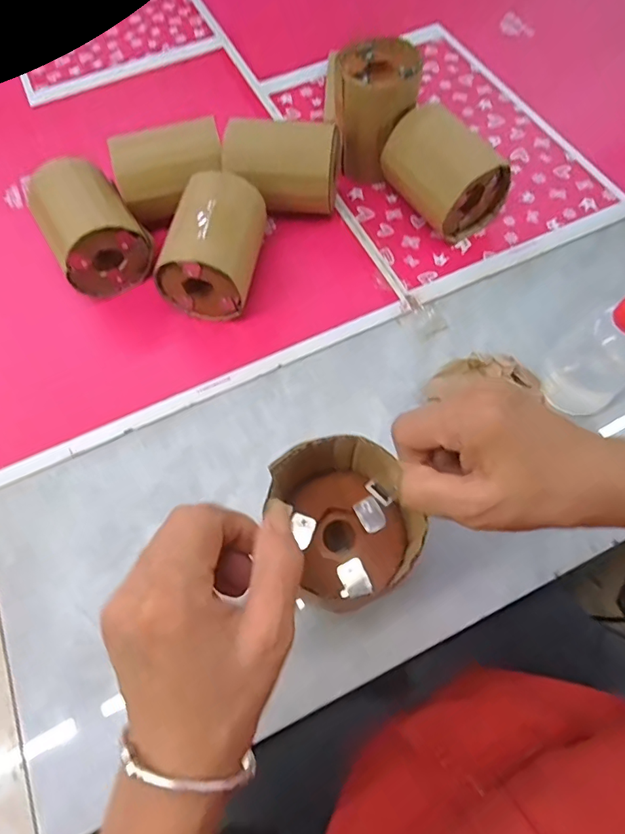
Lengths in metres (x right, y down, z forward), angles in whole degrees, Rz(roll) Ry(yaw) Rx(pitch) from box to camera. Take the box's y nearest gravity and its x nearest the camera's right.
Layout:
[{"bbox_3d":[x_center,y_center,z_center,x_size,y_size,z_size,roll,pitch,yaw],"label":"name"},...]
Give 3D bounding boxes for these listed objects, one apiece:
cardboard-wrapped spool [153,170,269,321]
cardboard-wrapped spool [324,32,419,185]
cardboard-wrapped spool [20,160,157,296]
[{"bbox_3d":[-0.090,-0.162,0.464,0.085,0.090,0.113,13,67,9],"label":"cardboard-wrapped spool"},{"bbox_3d":[0.064,-0.328,0.518,0.090,0.113,0.086,-1,65,2],"label":"cardboard-wrapped spool"},{"bbox_3d":[-0.222,-0.189,0.483,0.084,0.089,0.111,-30,67,-11],"label":"cardboard-wrapped spool"}]

